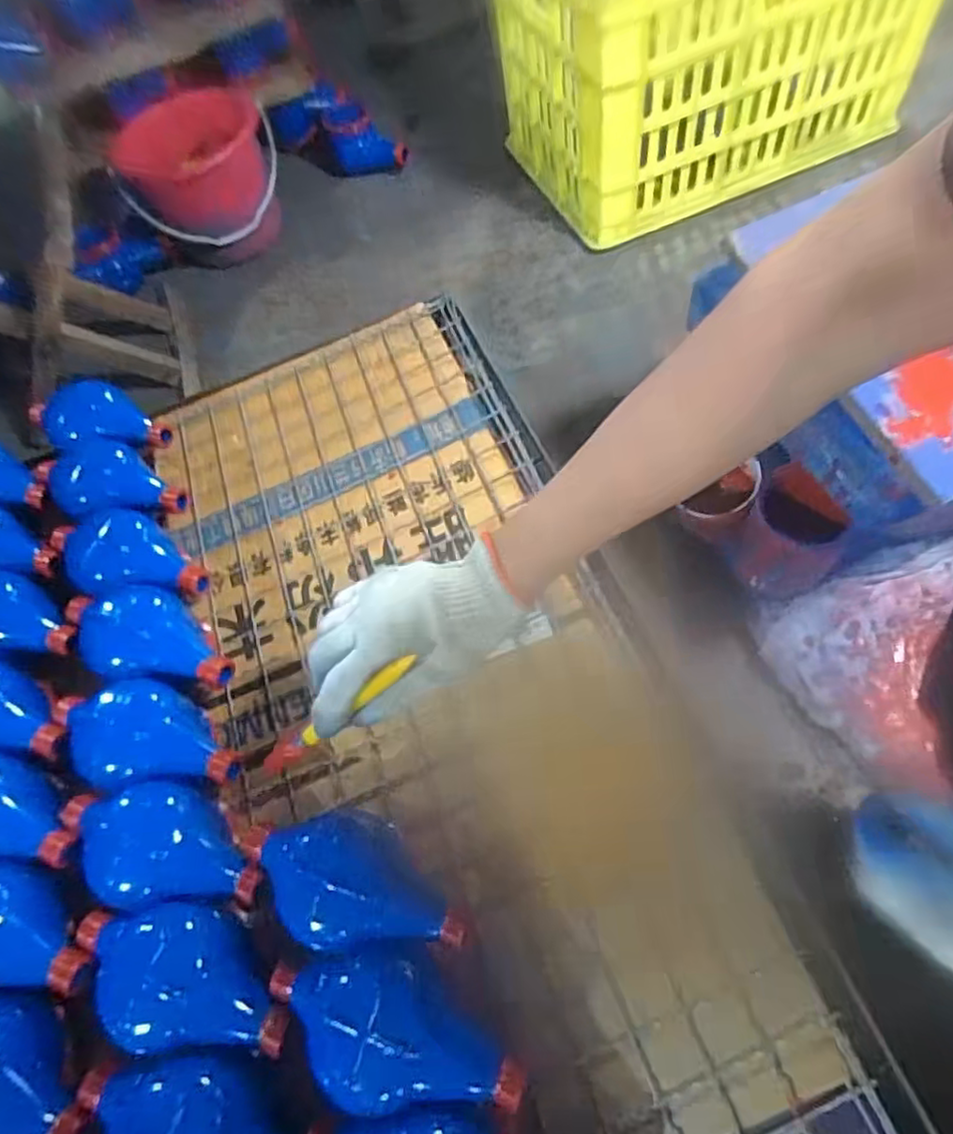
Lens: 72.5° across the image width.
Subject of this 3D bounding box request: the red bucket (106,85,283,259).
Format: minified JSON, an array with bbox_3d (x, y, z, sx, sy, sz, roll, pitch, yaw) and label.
[{"bbox_3d":[-0.415,-0.595,1.009,0.230,0.194,0.205,-21,59,-5],"label":"red bucket"}]

